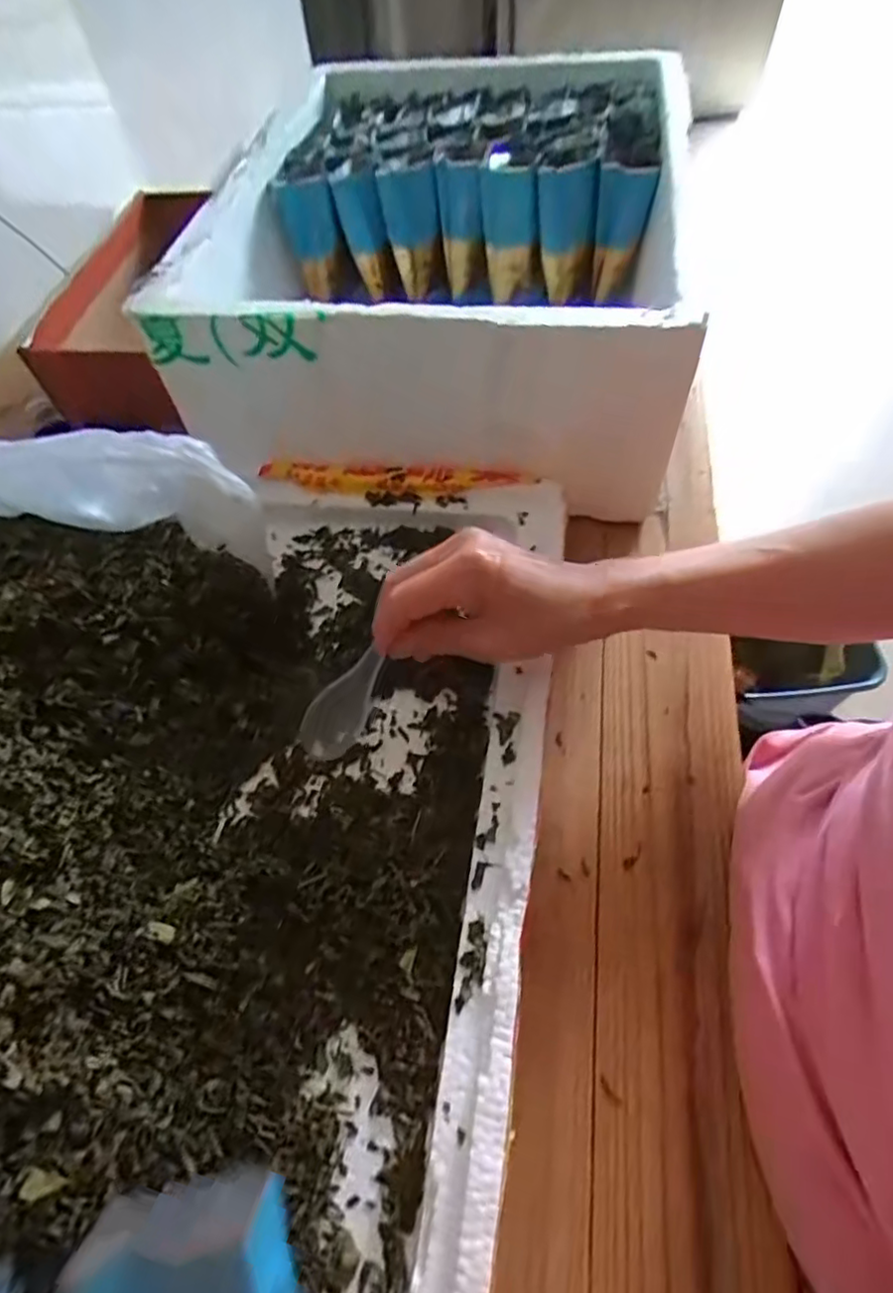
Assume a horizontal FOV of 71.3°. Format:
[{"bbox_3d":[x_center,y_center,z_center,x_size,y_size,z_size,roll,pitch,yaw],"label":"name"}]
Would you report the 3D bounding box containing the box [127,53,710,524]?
[{"bbox_3d":[-0.003,-0.317,0.527,0.337,0.154,0.422,4,58,6],"label":"box"}]

